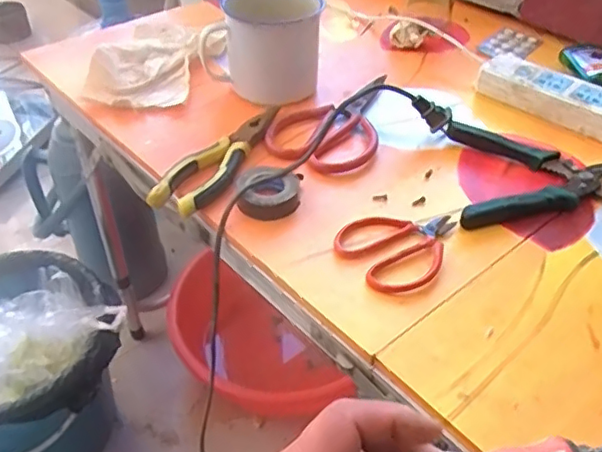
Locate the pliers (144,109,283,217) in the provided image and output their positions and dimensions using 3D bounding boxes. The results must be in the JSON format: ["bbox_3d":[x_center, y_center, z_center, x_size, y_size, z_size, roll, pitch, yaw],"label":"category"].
[{"bbox_3d":[-0.072,-0.063,0.566,0.050,0.019,0.166,19,45,20],"label":"pliers"}]

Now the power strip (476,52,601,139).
[{"bbox_3d":[0.293,-0.121,0.617,0.228,0.030,0.049,33,51,31],"label":"power strip"}]

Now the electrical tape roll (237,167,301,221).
[{"bbox_3d":[-0.027,-0.028,0.525,0.053,0.024,0.045,-1,42,-1],"label":"electrical tape roll"}]

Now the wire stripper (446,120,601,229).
[{"bbox_3d":[0.217,-0.046,0.552,0.153,0.020,0.133,2,42,2],"label":"wire stripper"}]

